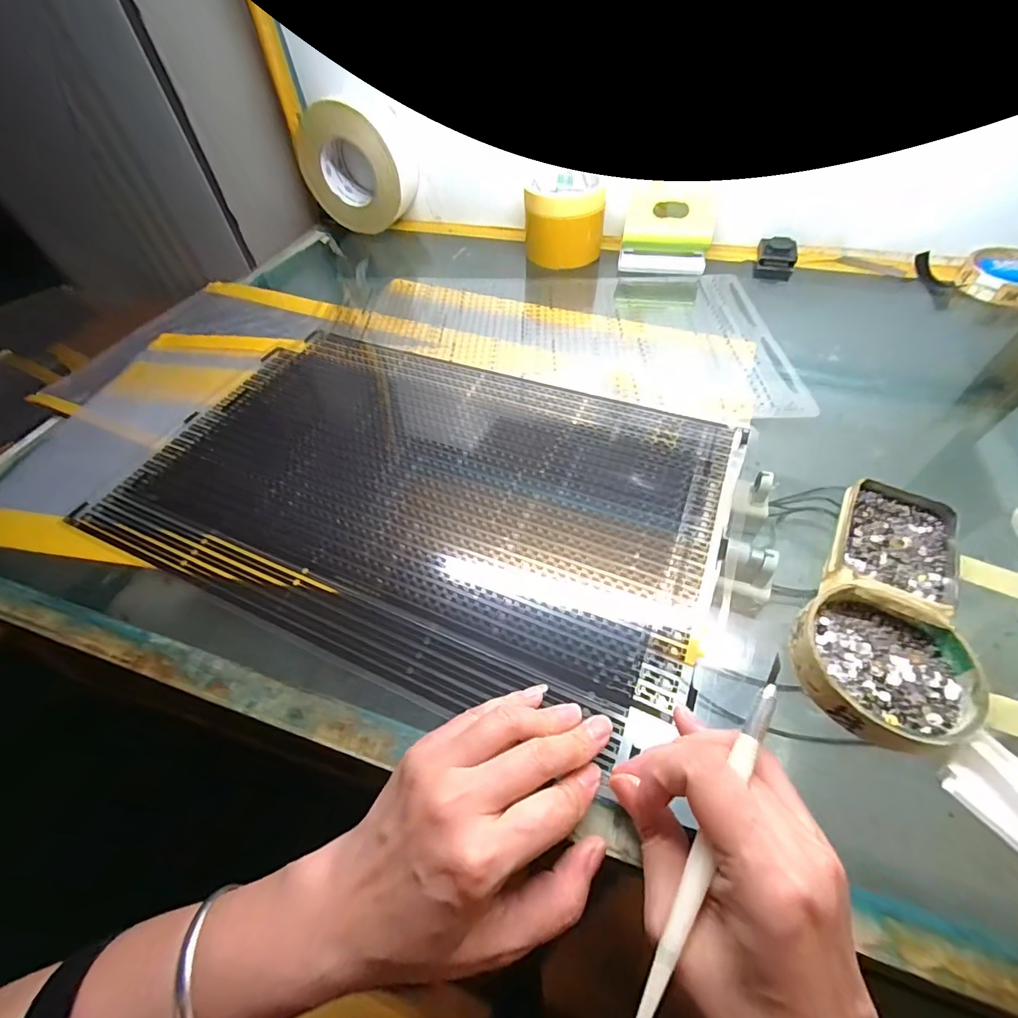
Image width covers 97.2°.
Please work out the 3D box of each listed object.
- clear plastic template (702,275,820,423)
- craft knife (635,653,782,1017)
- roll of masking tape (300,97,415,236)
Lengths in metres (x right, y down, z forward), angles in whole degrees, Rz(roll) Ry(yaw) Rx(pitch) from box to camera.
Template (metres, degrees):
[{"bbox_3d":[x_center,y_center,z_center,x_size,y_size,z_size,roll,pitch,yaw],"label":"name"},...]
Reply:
[{"bbox_3d":[0.231,-0.170,0.438,0.051,0.011,0.237,1,54,4],"label":"clear plastic template"},{"bbox_3d":[0.080,0.126,0.175,0.007,0.004,0.147,27,71,21],"label":"craft knife"},{"bbox_3d":[-0.197,-0.447,0.591,0.137,0.130,0.059,15,56,14],"label":"roll of masking tape"}]

